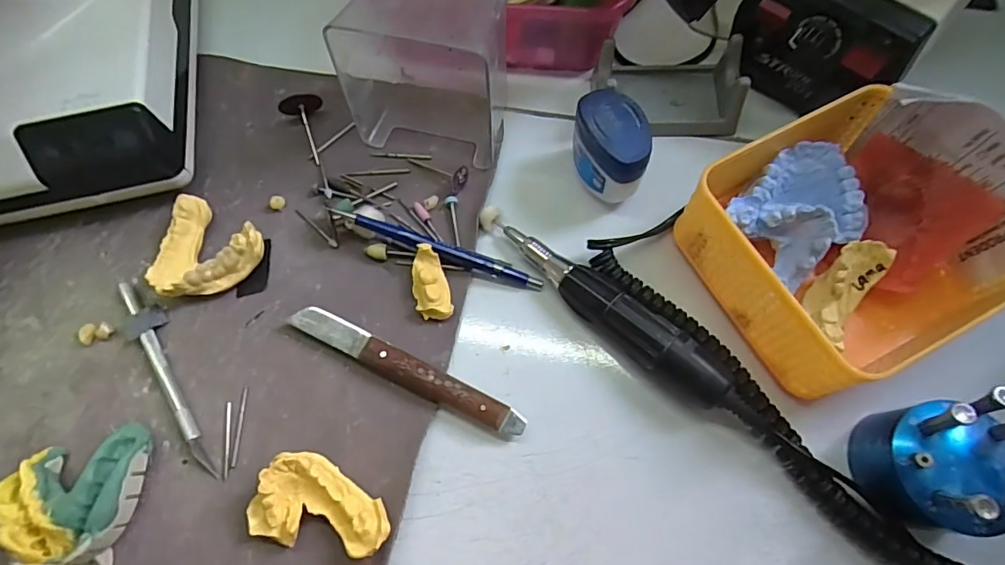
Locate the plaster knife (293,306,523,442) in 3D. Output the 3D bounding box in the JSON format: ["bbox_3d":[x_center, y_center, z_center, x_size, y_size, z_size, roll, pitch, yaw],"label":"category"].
[{"bbox_3d":[-0.057,0.050,0.291,0.149,0.016,0.017,26,72,11],"label":"plaster knife"}]

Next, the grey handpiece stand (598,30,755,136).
[{"bbox_3d":[0.112,-0.137,0.343,0.094,0.041,0.062,5,70,3],"label":"grey handpiece stand"}]

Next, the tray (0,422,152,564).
[{"bbox_3d":[-0.220,0.128,0.259,0.063,0.031,0.096,-8,70,-1],"label":"tray"}]

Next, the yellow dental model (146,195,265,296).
[{"bbox_3d":[-0.187,-0.017,0.315,0.065,0.026,0.058,28,73,11],"label":"yellow dental model"}]

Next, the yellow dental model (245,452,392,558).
[{"bbox_3d":[-0.092,0.116,0.263,0.072,0.022,0.042,14,71,7],"label":"yellow dental model"}]

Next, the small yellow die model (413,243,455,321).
[{"bbox_3d":[-0.044,0.001,0.307,0.021,0.019,0.044,-15,70,-4],"label":"small yellow die model"}]

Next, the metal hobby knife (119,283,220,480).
[{"bbox_3d":[-0.200,0.054,0.299,0.008,0.007,0.139,-33,72,-10],"label":"metal hobby knife"}]

